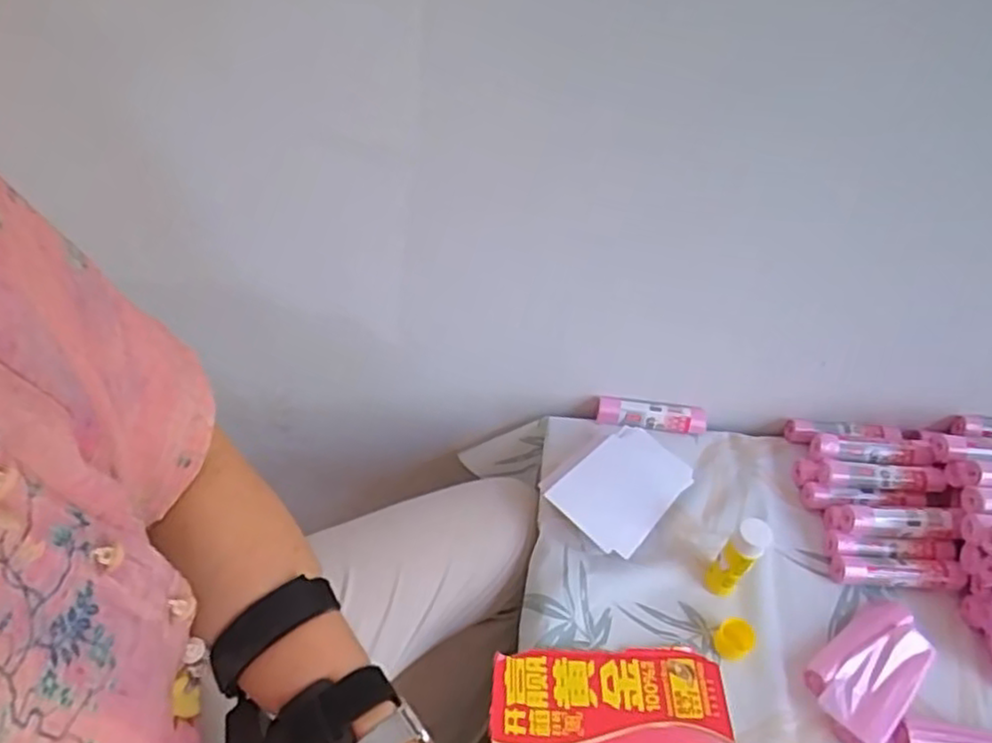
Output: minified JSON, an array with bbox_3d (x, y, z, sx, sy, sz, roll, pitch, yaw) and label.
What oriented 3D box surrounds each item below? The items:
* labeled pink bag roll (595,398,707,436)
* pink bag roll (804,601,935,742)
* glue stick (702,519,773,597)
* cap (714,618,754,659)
[{"bbox_3d":[0.177,0.051,0.767,0.122,0.028,0.024,7,47,2],"label":"labeled pink bag roll"},{"bbox_3d":[0.329,0.260,0.600,0.133,0.031,0.069,-34,58,-30],"label":"pink bag roll"},{"bbox_3d":[0.218,0.172,0.618,0.029,0.103,0.024,35,54,25],"label":"glue stick"},{"bbox_3d":[0.213,0.241,0.609,0.030,0.022,0.029,2,47,-2],"label":"cap"}]

